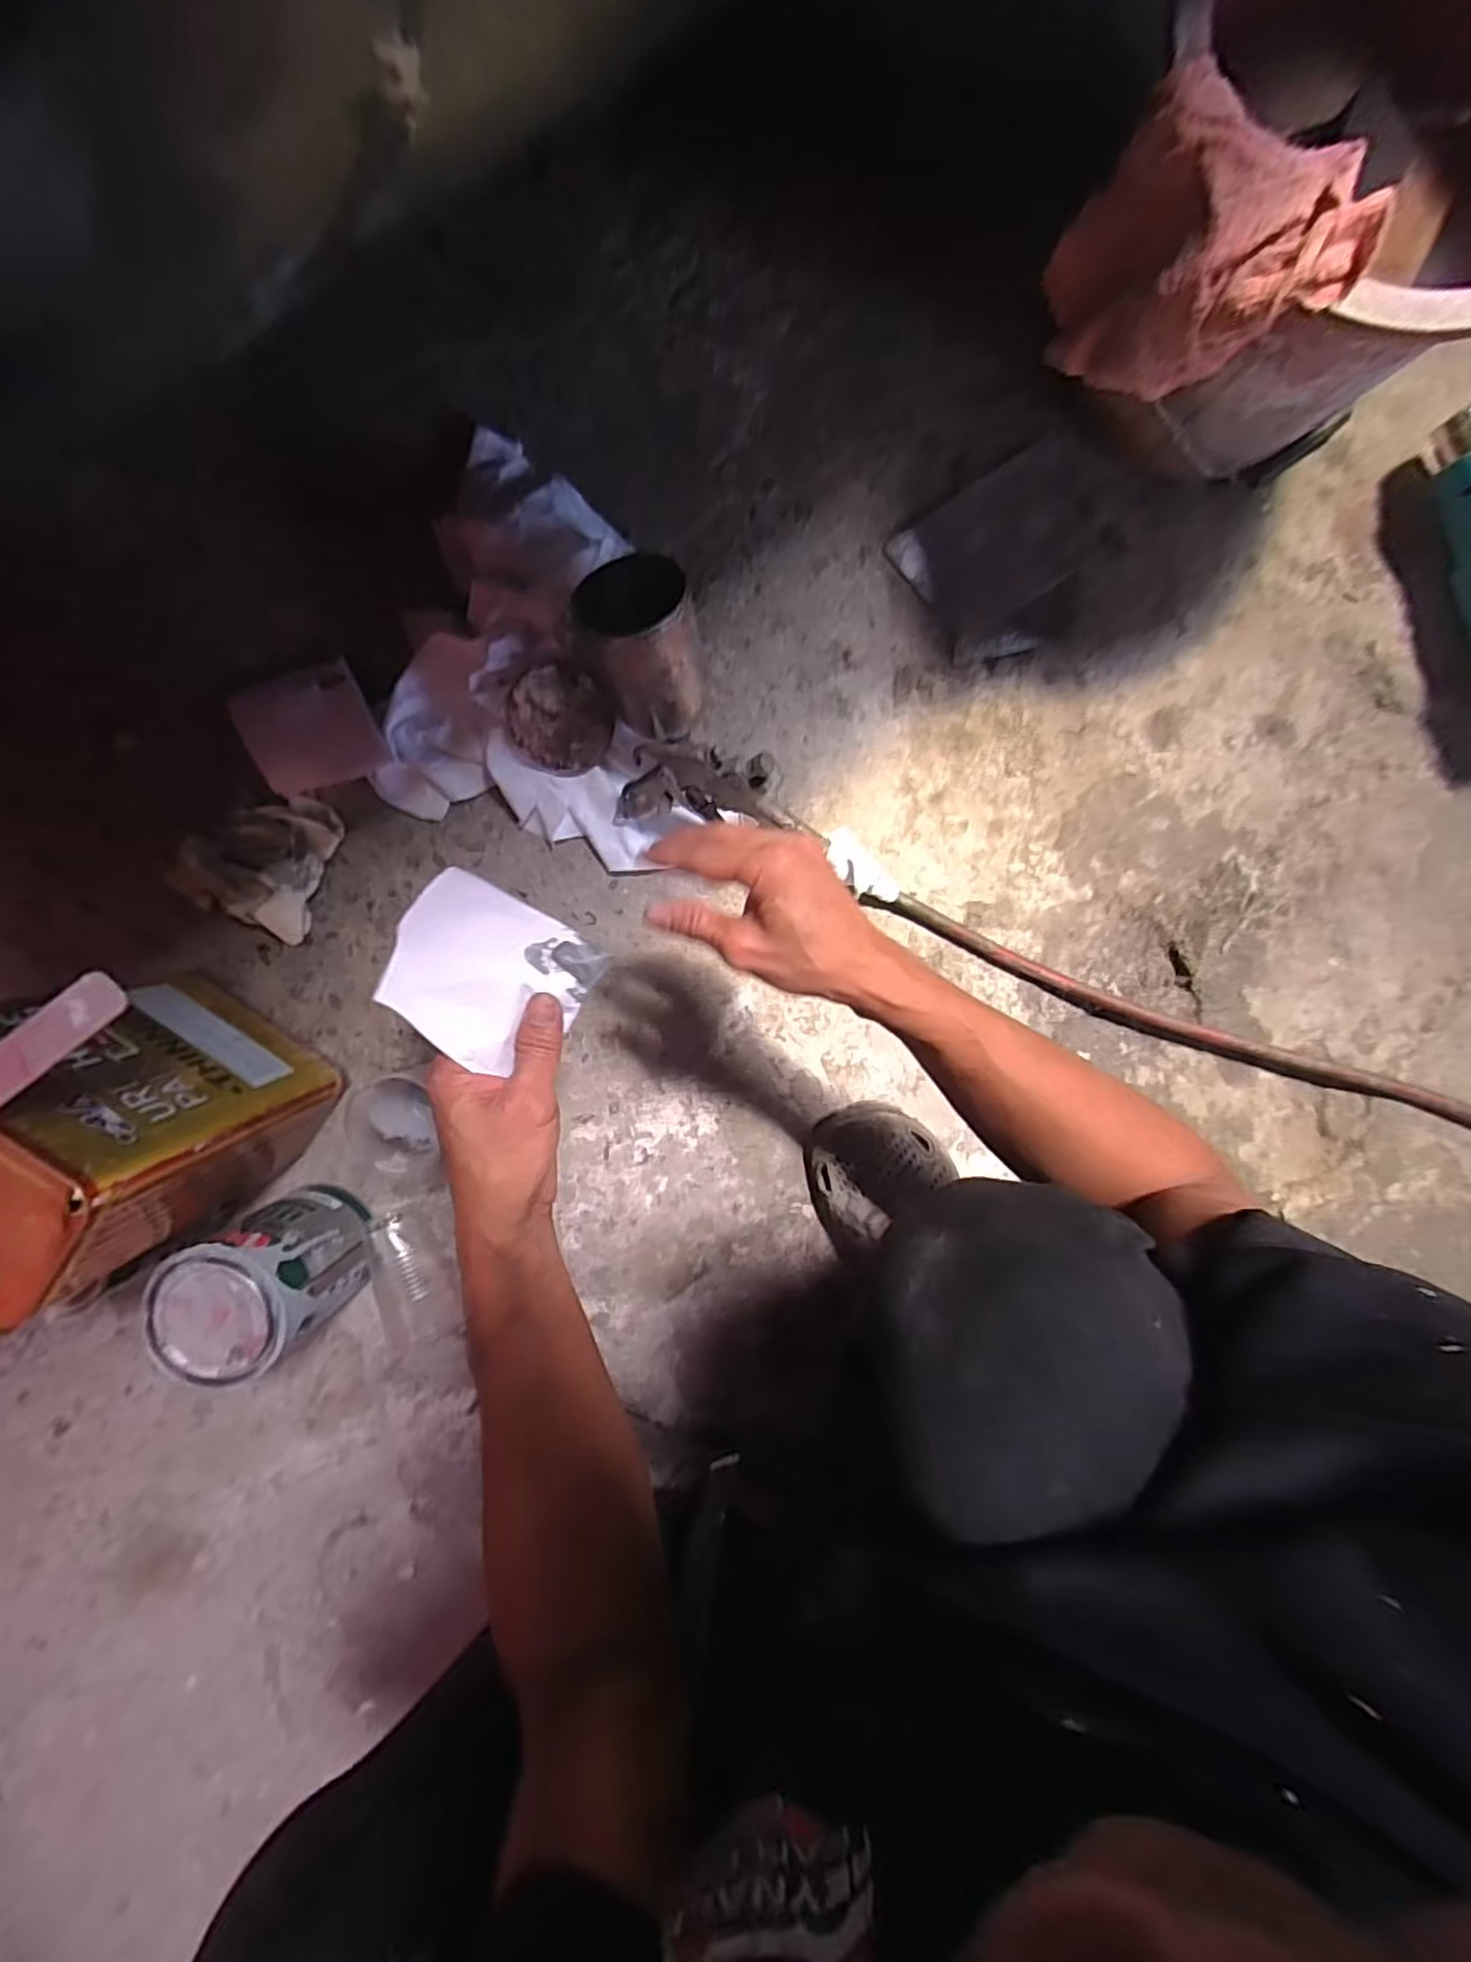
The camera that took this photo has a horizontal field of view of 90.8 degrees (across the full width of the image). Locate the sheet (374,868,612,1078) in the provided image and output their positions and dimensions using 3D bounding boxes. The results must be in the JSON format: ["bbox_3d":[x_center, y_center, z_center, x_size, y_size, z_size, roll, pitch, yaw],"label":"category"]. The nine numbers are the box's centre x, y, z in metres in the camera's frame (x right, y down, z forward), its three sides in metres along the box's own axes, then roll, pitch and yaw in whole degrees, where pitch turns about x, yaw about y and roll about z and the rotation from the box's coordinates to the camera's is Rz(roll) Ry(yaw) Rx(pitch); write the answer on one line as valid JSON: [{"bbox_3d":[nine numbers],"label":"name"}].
[{"bbox_3d":[-0.131,-0.004,0.380,0.098,0.017,0.087,34,67,-9],"label":"sheet"}]

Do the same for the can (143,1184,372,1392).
[{"bbox_3d":[-0.370,0.231,0.582,0.112,0.131,0.104,0,97,-1],"label":"can"}]

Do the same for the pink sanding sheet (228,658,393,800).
[{"bbox_3d":[-0.340,-0.201,0.583,0.105,0.010,0.087,-19,101,2],"label":"pink sanding sheet"}]

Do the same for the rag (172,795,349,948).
[{"bbox_3d":[-0.392,-0.102,0.590,0.106,0.029,0.114,23,96,-3],"label":"rag"}]

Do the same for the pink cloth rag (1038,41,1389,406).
[{"bbox_3d":[0.249,-0.393,0.397,0.081,0.141,0.124,-10,94,2],"label":"pink cloth rag"}]

